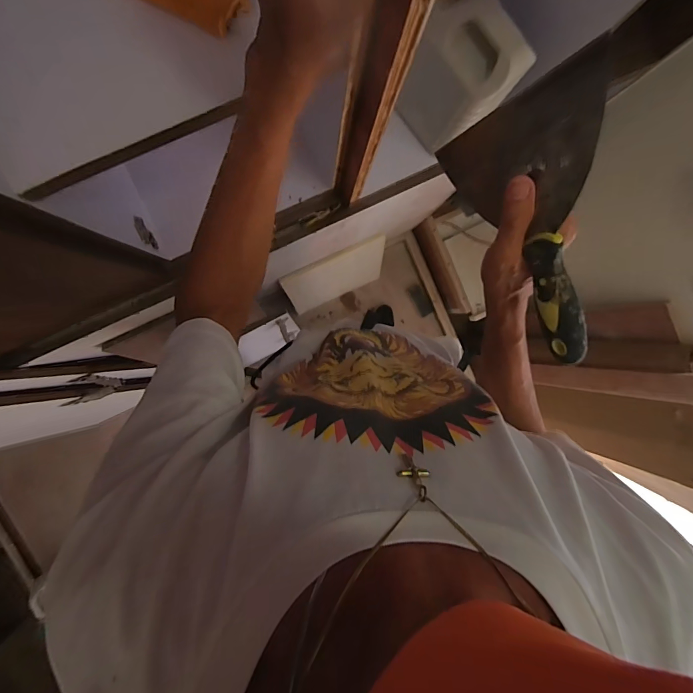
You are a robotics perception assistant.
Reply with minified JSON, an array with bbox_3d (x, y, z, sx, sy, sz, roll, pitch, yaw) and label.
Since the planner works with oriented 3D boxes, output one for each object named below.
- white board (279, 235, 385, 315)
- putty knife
[{"bbox_3d":[-0.033,-0.218,1.207,0.324,0.266,0.025,-23,71,0],"label":"white board"},{"bbox_3d":[0.142,-0.095,0.307,0.026,0.132,0.205,-24,111,-28],"label":"putty knife"}]

